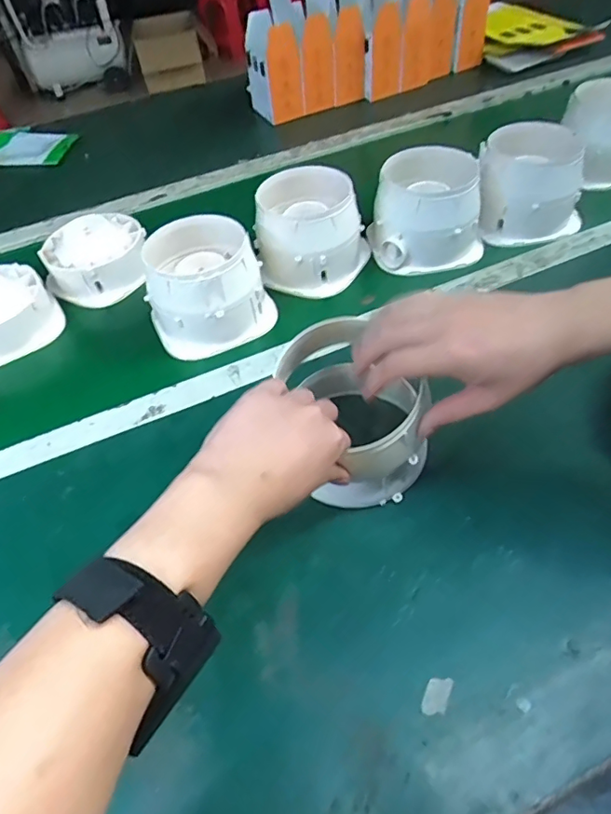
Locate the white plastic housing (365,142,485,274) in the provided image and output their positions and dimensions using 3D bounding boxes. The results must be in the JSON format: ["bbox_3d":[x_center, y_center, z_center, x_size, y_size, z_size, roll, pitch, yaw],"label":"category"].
[{"bbox_3d":[0.156,-0.247,0.658,0.136,0.115,0.122,6,50,13],"label":"white plastic housing"}]

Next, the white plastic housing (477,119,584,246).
[{"bbox_3d":[0.295,-0.289,0.677,0.135,0.129,0.155,17,53,21],"label":"white plastic housing"}]

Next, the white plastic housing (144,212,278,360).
[{"bbox_3d":[-0.112,-0.138,0.589,0.139,0.114,0.113,-17,52,-7],"label":"white plastic housing"}]

